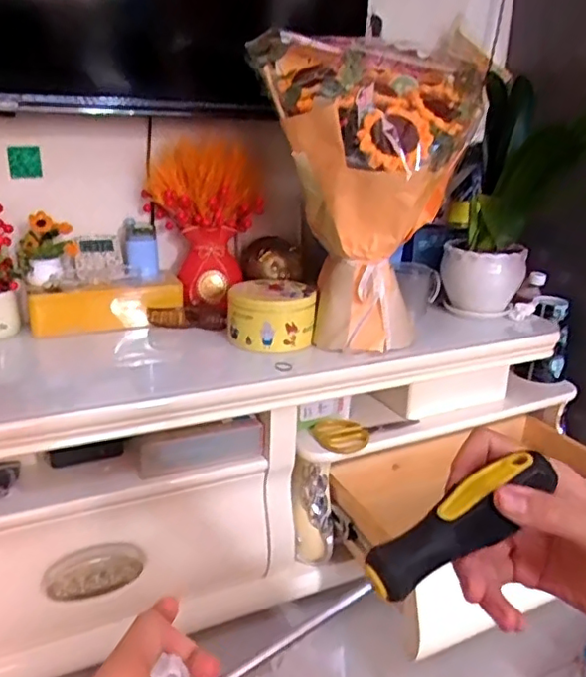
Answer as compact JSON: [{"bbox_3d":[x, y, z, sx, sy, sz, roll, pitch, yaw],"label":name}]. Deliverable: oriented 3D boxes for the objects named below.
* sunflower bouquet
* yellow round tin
[{"bbox_3d":[0.098,-0.191,0.854,0.269,0.404,0.203,4,20,6],"label":"sunflower bouquet"},{"bbox_3d":[-0.032,-0.037,0.915,0.131,0.079,0.116,1,20,-3],"label":"yellow round tin"}]

